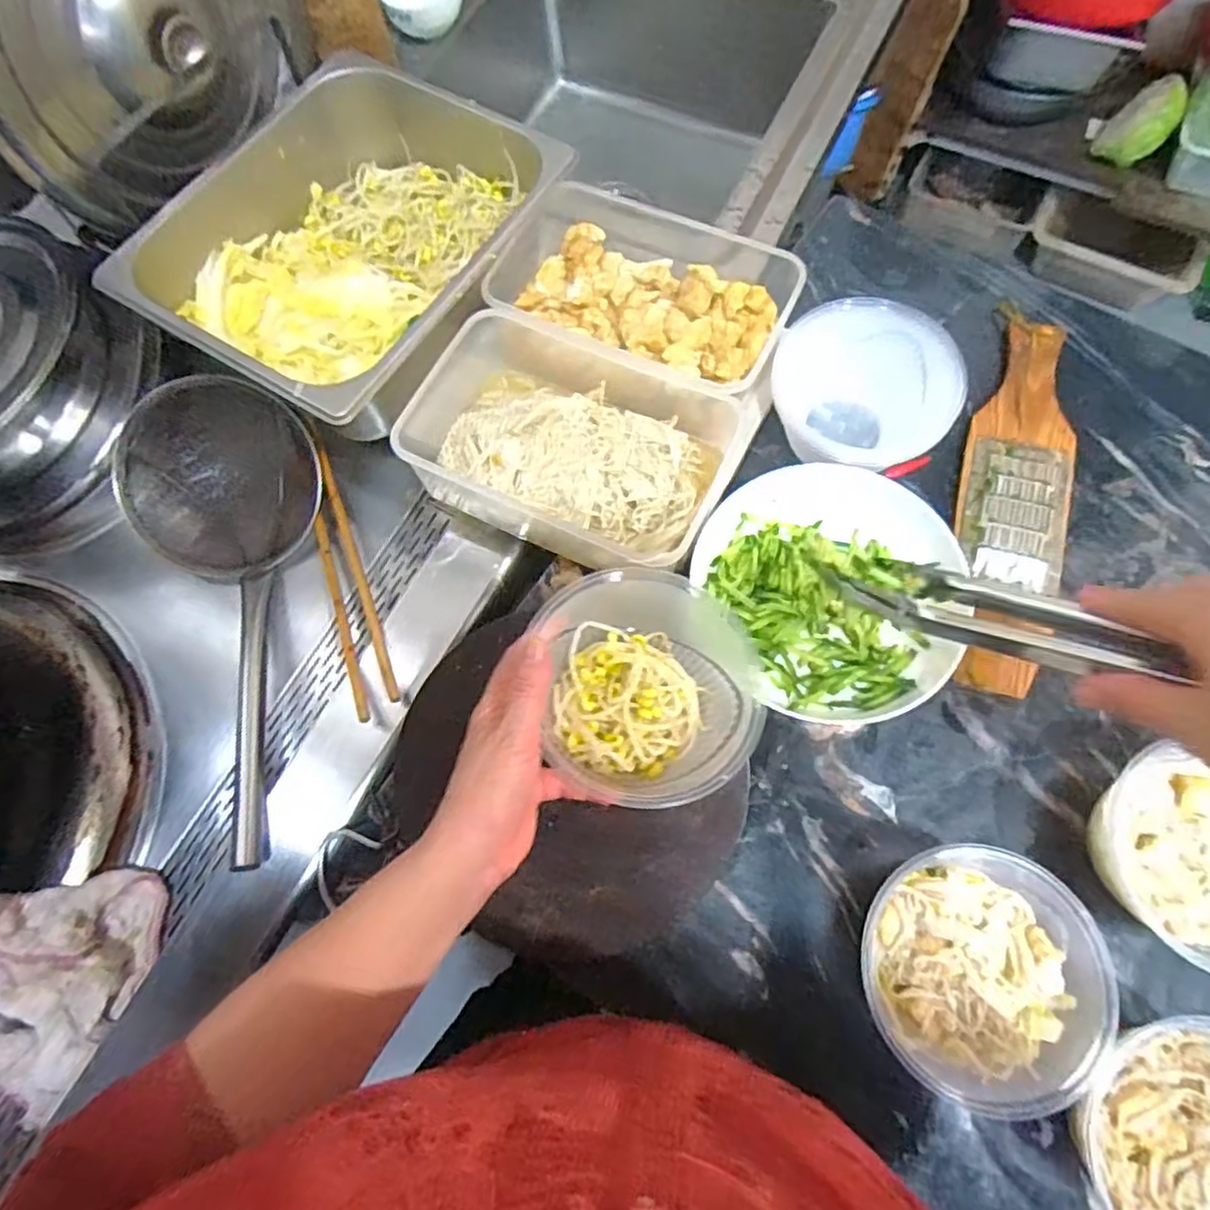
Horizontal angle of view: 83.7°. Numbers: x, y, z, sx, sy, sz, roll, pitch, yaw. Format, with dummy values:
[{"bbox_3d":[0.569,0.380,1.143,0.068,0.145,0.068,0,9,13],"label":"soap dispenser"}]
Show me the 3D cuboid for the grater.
[{"bbox_3d":[0.352,-0.094,0.579,0.086,0.019,0.345,16,74,7],"label":"grater"}]

